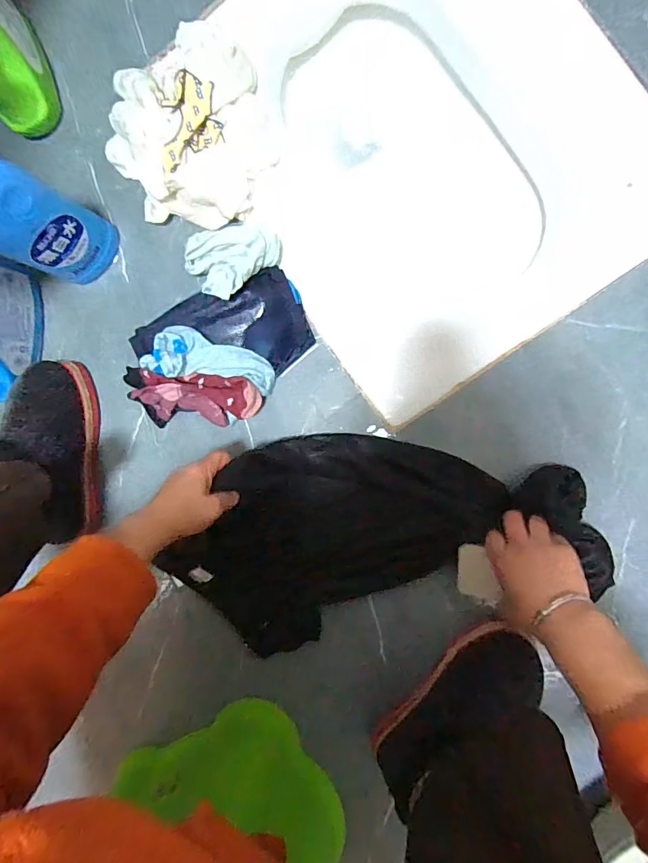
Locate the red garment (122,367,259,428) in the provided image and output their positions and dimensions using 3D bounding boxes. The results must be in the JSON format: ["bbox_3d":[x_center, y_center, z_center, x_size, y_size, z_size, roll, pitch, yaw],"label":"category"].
[{"bbox_3d":[-0.154,-0.038,0.550,0.157,0.049,0.069,6,94,9],"label":"red garment"}]

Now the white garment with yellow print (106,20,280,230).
[{"bbox_3d":[-0.162,-0.357,0.521,0.197,0.062,0.216,1,94,9],"label":"white garment with yellow print"}]

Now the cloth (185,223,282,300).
[{"bbox_3d":[-0.111,-0.213,0.528,0.107,0.036,0.083,-38,87,9],"label":"cloth"}]

